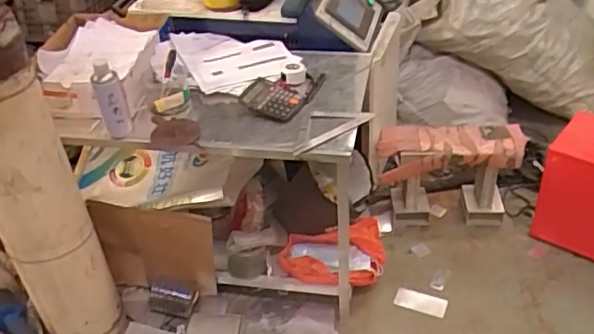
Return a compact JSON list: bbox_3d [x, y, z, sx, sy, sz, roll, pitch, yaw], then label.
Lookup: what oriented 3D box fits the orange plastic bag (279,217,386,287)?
[{"bbox_3d":[0.108,0.253,1.739,0.308,0.119,0.166,-13,38,-10],"label":"orange plastic bag"}]

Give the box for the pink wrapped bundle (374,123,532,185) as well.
[{"bbox_3d":[0.486,-0.052,1.904,0.454,0.120,0.207,-4,37,2],"label":"pink wrapped bundle"}]

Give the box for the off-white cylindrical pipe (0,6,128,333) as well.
[{"bbox_3d":[-0.597,0.086,1.376,0.197,0.887,0.176,-22,40,-21],"label":"off-white cylindrical pipe"}]

